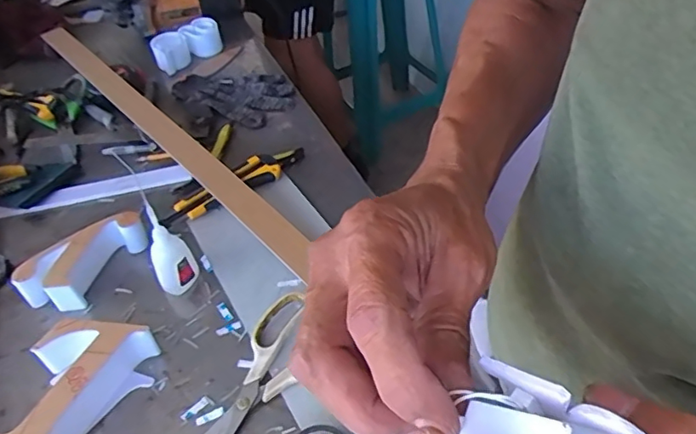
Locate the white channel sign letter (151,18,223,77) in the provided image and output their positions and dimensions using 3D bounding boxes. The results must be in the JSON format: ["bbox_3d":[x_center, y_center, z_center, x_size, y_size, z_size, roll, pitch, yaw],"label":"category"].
[{"bbox_3d":[-0.285,-0.306,0.996,0.068,0.042,0.129,22,50,26],"label":"white channel sign letter"}]

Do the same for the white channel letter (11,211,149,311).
[{"bbox_3d":[-0.291,0.047,0.624,0.061,0.046,0.133,21,51,27],"label":"white channel letter"}]

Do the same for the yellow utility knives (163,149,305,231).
[{"bbox_3d":[-0.138,-0.042,0.709,0.207,0.024,0.045,-33,49,-24],"label":"yellow utility knives"}]

